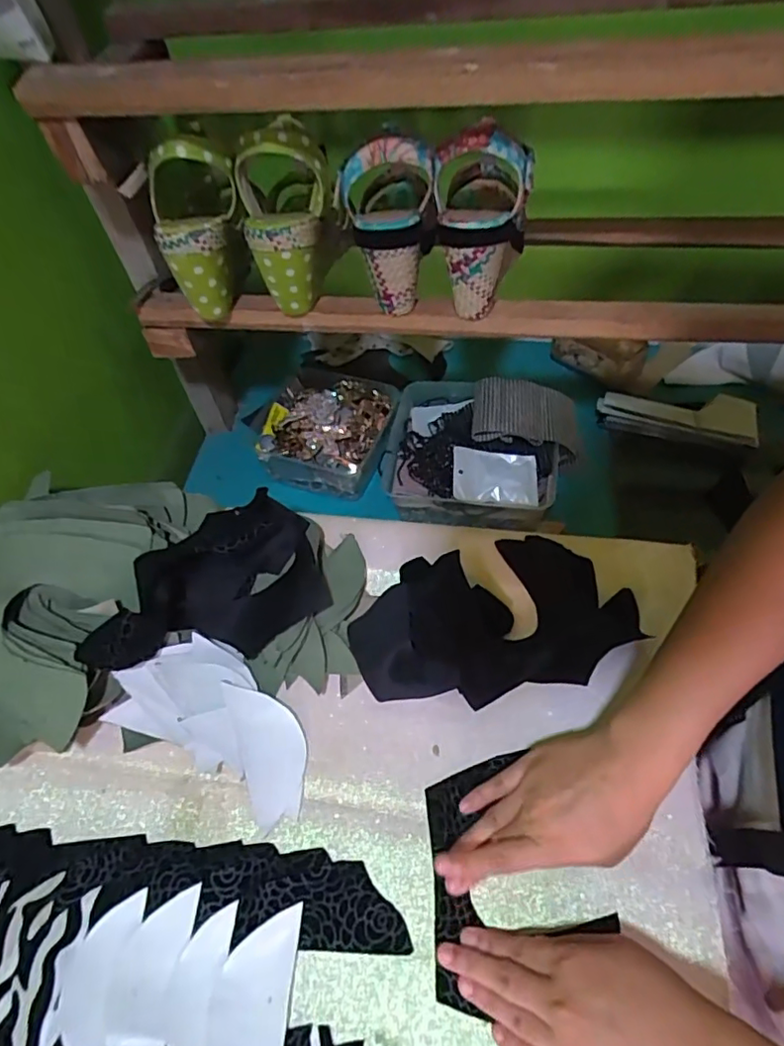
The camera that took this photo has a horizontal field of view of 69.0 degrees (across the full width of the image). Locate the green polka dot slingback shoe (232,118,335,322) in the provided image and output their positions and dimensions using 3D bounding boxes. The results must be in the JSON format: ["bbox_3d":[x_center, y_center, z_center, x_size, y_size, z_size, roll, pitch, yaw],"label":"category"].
[{"bbox_3d":[-0.094,-0.283,0.521,0.078,0.133,0.122,-12,56,-4],"label":"green polka dot slingback shoe"}]

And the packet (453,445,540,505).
[{"bbox_3d":[0.118,-0.054,0.650,0.097,0.007,0.067,6,66,-6],"label":"packet"}]

